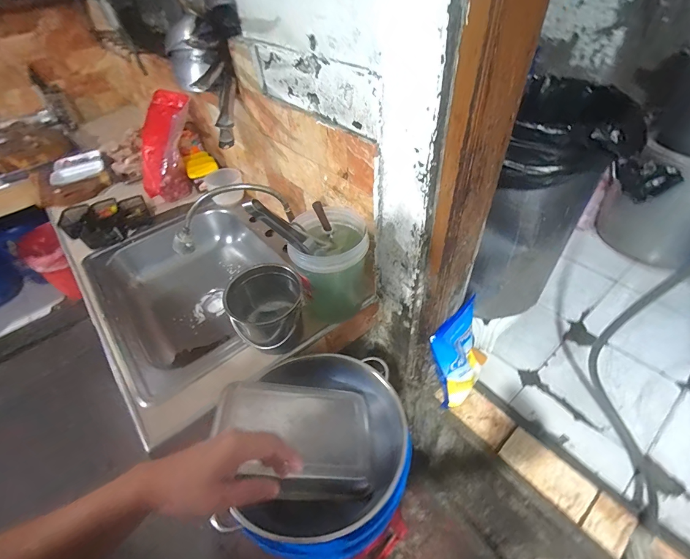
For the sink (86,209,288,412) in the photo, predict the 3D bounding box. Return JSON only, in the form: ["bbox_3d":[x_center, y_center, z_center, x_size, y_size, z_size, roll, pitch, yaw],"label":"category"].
[{"bbox_3d":[-0.436,0.062,1.104,0.560,0.301,0.708,-35,52,-25],"label":"sink"}]

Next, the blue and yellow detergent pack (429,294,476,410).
[{"bbox_3d":[0.309,0.205,0.941,0.092,0.311,0.190,14,43,43],"label":"blue and yellow detergent pack"}]

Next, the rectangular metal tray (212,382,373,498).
[{"bbox_3d":[-0.098,0.293,0.635,0.286,0.059,0.185,12,42,-10],"label":"rectangular metal tray"}]

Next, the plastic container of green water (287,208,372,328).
[{"bbox_3d":[-0.021,-0.034,0.778,0.147,0.224,0.171,-1,46,5],"label":"plastic container of green water"}]

